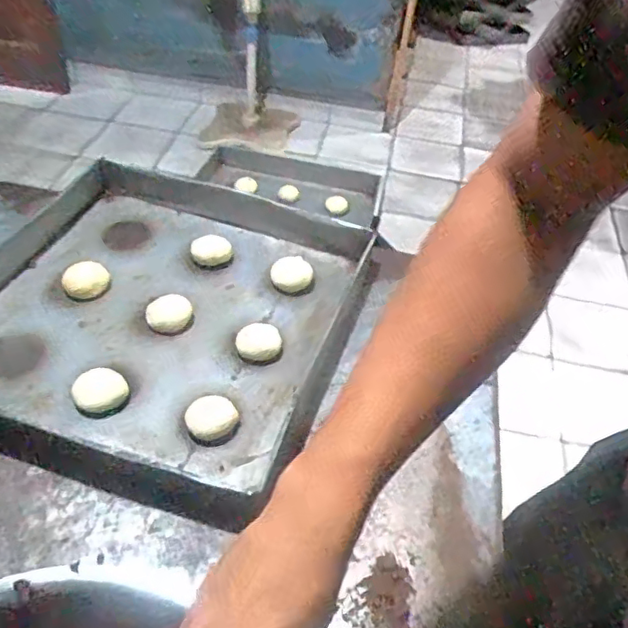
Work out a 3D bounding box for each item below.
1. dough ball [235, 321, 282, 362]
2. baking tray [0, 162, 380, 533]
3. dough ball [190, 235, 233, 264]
[{"bbox_3d":[-0.070,0.035,0.771,0.054,0.020,0.045,-13,49,-17],"label":"dough ball"},{"bbox_3d":[-0.215,-0.031,0.800,0.505,0.049,0.522,16,47,9],"label":"baking tray"},{"bbox_3d":[-0.147,-0.094,0.875,0.057,0.026,0.046,-1,46,-6],"label":"dough ball"}]

